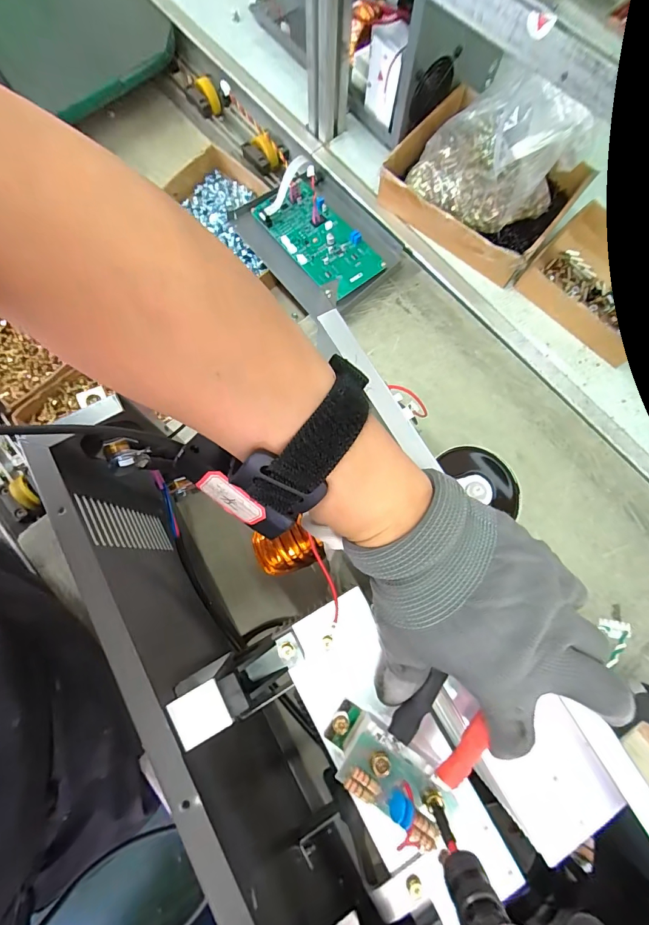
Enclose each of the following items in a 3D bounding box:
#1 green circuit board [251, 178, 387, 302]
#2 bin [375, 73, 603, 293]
[{"bbox_3d":[-0.008,-0.302,0.522,0.086,0.014,0.181,-35,80,-8],"label":"green circuit board"},{"bbox_3d":[0.205,-0.367,0.475,0.221,0.136,0.186,36,80,7],"label":"bin"}]

